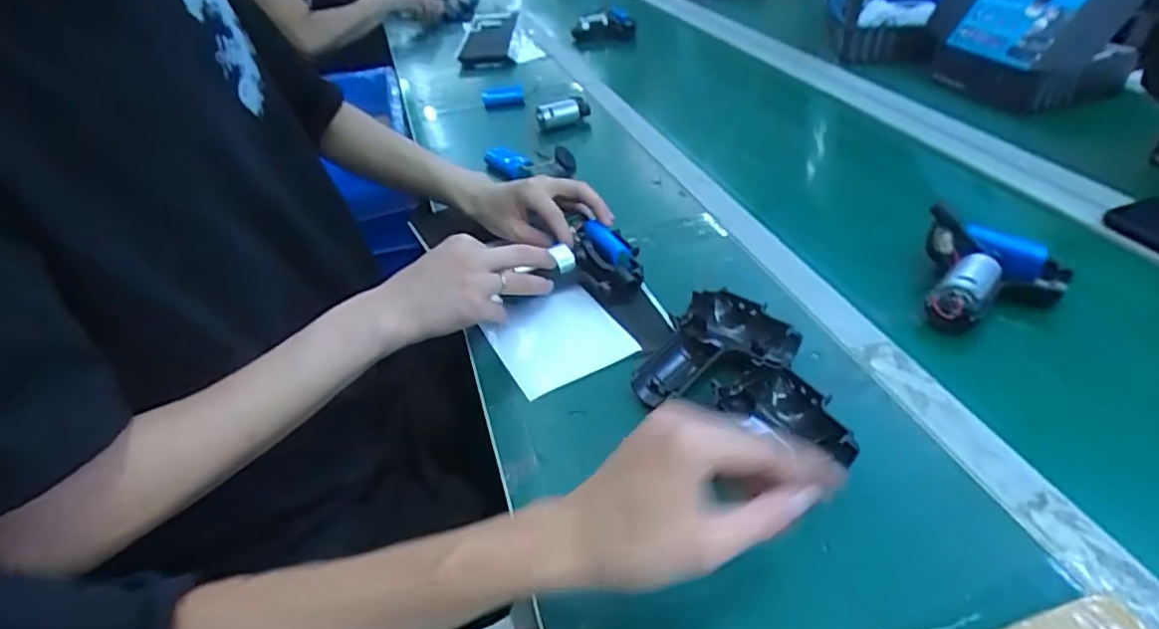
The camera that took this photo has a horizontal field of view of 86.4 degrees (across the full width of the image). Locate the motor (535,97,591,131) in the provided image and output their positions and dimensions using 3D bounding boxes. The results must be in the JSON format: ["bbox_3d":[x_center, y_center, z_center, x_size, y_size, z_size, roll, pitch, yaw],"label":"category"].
[{"bbox_3d":[-0.027,-0.301,0.915,0.078,0.036,0.040,-22,40,-21],"label":"motor"}]

